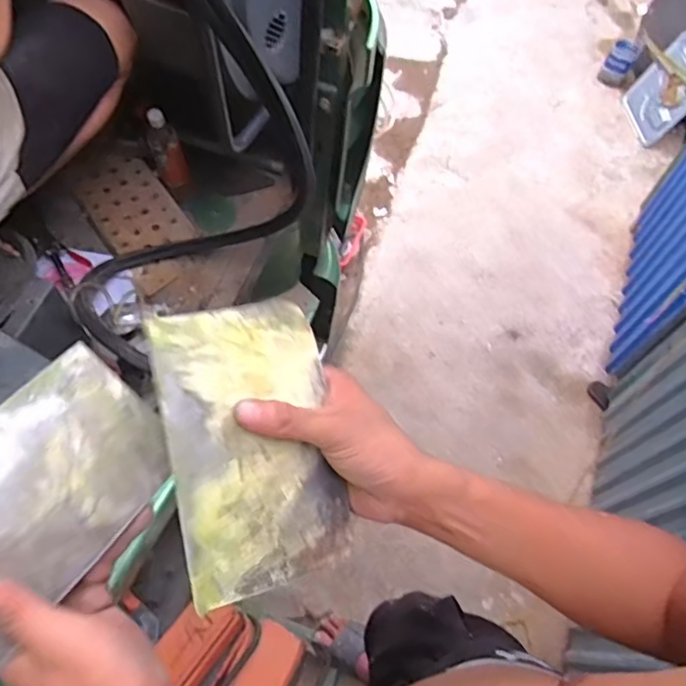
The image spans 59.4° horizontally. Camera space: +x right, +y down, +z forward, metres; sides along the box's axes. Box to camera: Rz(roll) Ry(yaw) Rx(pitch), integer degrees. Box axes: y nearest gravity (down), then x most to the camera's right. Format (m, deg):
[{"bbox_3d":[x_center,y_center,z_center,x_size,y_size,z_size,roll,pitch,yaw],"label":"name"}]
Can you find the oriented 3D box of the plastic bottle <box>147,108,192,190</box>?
[{"bbox_3d":[-0.371,-0.405,1.271,0.066,0.195,0.060,-18,67,-12],"label":"plastic bottle"}]

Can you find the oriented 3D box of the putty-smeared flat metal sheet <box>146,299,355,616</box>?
[{"bbox_3d":[-0.053,0.062,0.368,0.101,0.004,0.168,-10,85,-27],"label":"putty-smeared flat metal sheet"}]

